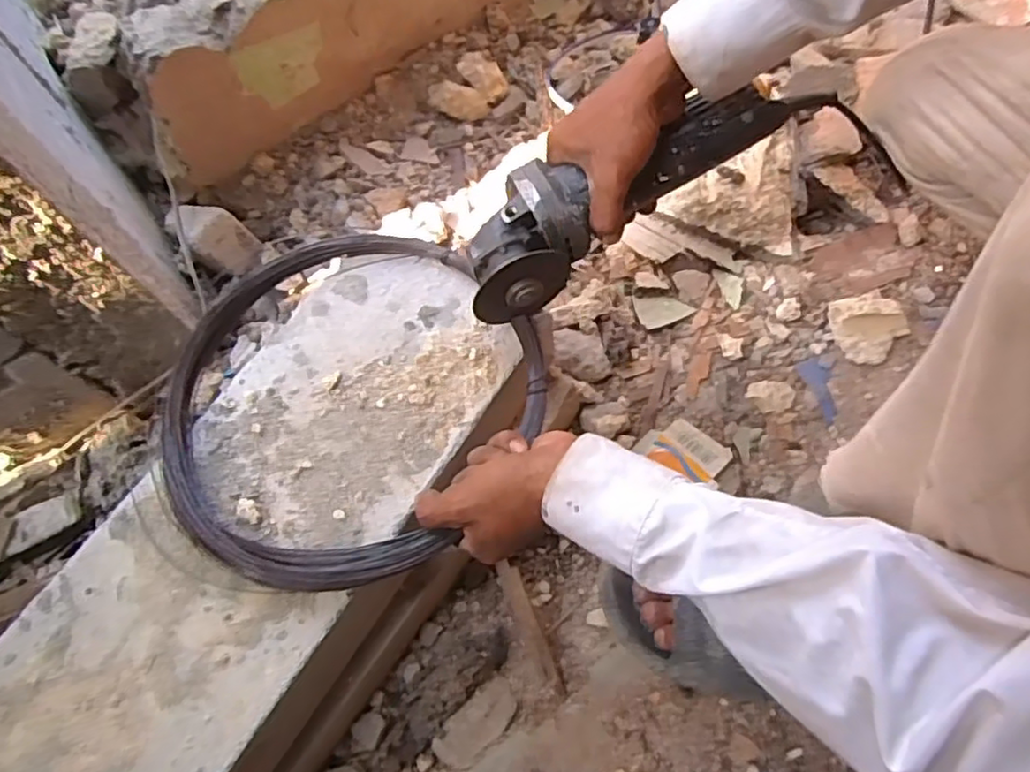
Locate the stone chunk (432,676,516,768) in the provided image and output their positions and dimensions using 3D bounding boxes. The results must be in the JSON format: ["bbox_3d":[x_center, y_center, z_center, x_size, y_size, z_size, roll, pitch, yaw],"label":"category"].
[{"bbox_3d":[-0.031,0.267,0.521,0.073,0.013,0.040,-43,97,-11],"label":"stone chunk"}]

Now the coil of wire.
[{"bbox_3d":[-0.124,0.003,0.510,0.293,0.027,0.297,-1,63,2],"label":"coil of wire"}]

